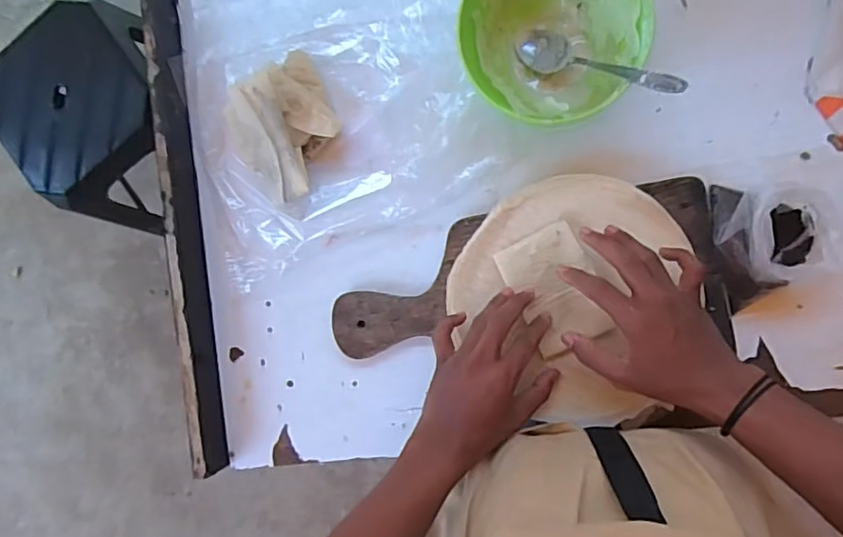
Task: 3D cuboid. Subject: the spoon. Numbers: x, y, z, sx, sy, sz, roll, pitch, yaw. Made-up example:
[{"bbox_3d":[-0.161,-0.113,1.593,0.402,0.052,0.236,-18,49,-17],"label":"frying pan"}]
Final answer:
[{"bbox_3d":[0.142,-0.169,0.487,0.035,0.024,0.168,-56,39,6],"label":"spoon"}]

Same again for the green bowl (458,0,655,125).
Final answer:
[{"bbox_3d":[0.112,-0.196,0.508,0.146,0.076,0.143,0,91,10],"label":"green bowl"}]

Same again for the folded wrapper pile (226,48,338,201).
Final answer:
[{"bbox_3d":[-0.133,-0.128,0.557,0.111,0.053,0.115,0,91,10],"label":"folded wrapper pile"}]

